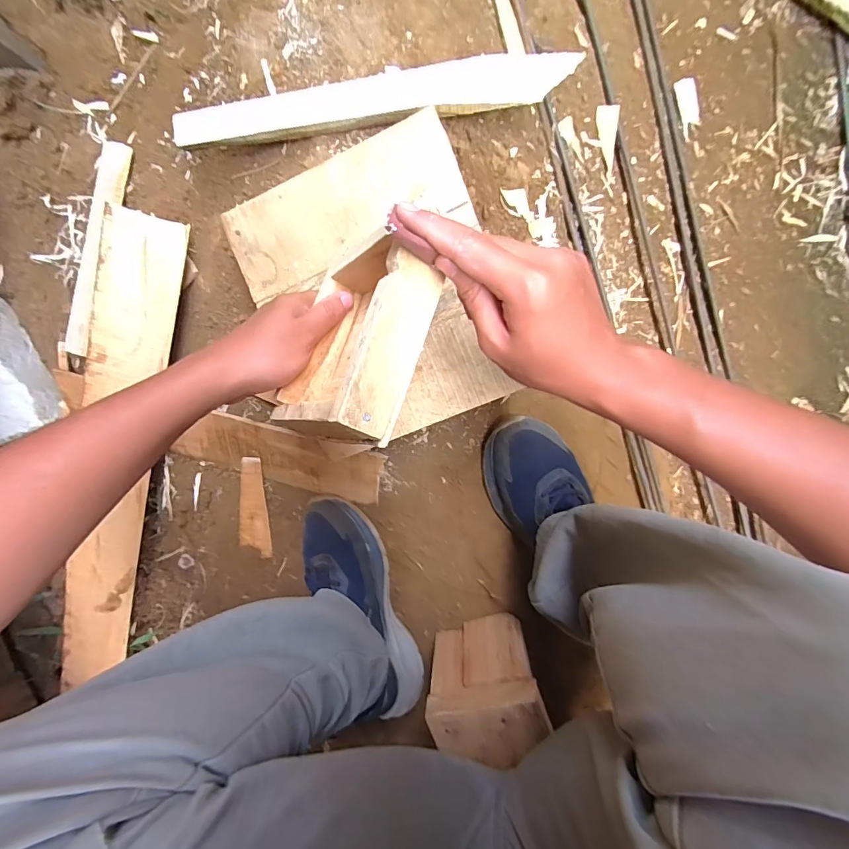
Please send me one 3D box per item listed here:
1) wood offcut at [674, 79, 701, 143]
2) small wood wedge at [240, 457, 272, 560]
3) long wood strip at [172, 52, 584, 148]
[{"bbox_3d":[0.335,-0.401,0.528,0.027,0.009,0.068,-16,94,1],"label":"wood offcut"},{"bbox_3d":[-0.241,0.118,0.584,0.039,0.008,0.151,-2,107,-10],"label":"small wood wedge"},{"bbox_3d":[-0.056,-0.342,0.439,0.417,0.020,0.058,-7,94,0],"label":"long wood strip"}]

